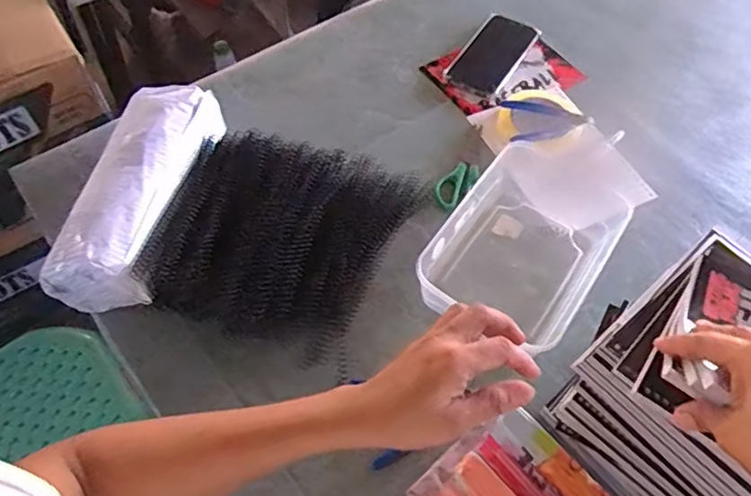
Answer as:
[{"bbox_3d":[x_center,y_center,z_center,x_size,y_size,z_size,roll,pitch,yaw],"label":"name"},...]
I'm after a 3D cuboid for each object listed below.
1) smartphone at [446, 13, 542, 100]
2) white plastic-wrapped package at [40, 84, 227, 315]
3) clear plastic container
[{"bbox_3d":[0.171,-0.280,0.850,0.079,0.011,0.167,29,61,14],"label":"smartphone"},{"bbox_3d":[-0.250,-0.063,0.639,0.107,0.073,0.258,11,58,3],"label":"white plastic-wrapped package"},{"bbox_3d":[0.162,0.004,0.653,0.158,0.072,0.218,31,60,17],"label":"clear plastic container"}]

